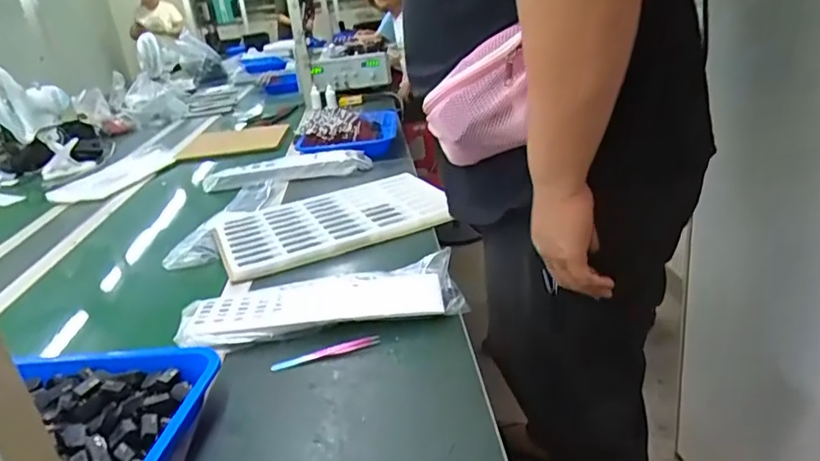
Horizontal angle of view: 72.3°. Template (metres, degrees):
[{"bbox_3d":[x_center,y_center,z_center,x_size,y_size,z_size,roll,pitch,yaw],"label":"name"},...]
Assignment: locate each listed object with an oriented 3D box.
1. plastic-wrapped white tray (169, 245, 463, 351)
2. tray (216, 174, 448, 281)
[{"bbox_3d":[-0.114,0.094,0.737,0.357,0.034,0.105,-10,23,-6],"label":"plastic-wrapped white tray"},{"bbox_3d":[-0.141,-0.028,1.022,0.394,0.022,0.266,-14,24,-16],"label":"tray"}]

